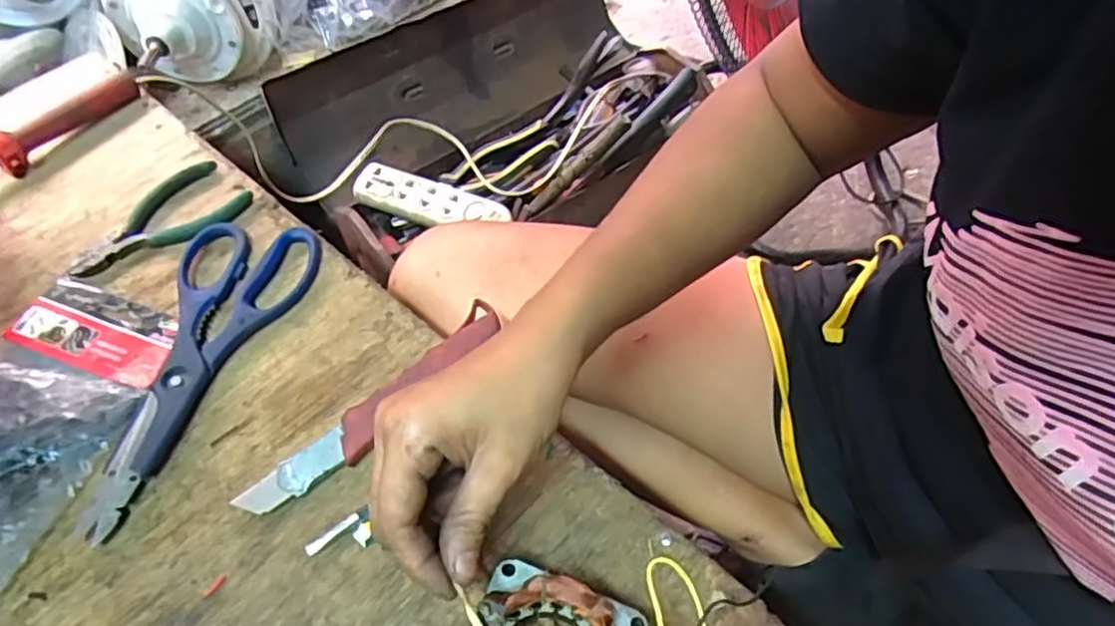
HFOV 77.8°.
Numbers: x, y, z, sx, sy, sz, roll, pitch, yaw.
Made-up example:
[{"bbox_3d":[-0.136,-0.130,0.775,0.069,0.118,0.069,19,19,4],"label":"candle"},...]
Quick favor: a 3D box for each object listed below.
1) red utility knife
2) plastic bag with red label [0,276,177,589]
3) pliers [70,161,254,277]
[{"bbox_3d":[-0.099,0.052,0.392,0.028,0.018,0.172,39,64,19],"label":"red utility knife"},{"bbox_3d":[-0.291,0.058,0.379,0.100,0.013,0.172,18,59,8],"label":"plastic bag with red label"},{"bbox_3d":[-0.258,-0.057,0.450,0.056,0.014,0.109,34,62,17],"label":"pliers"}]

